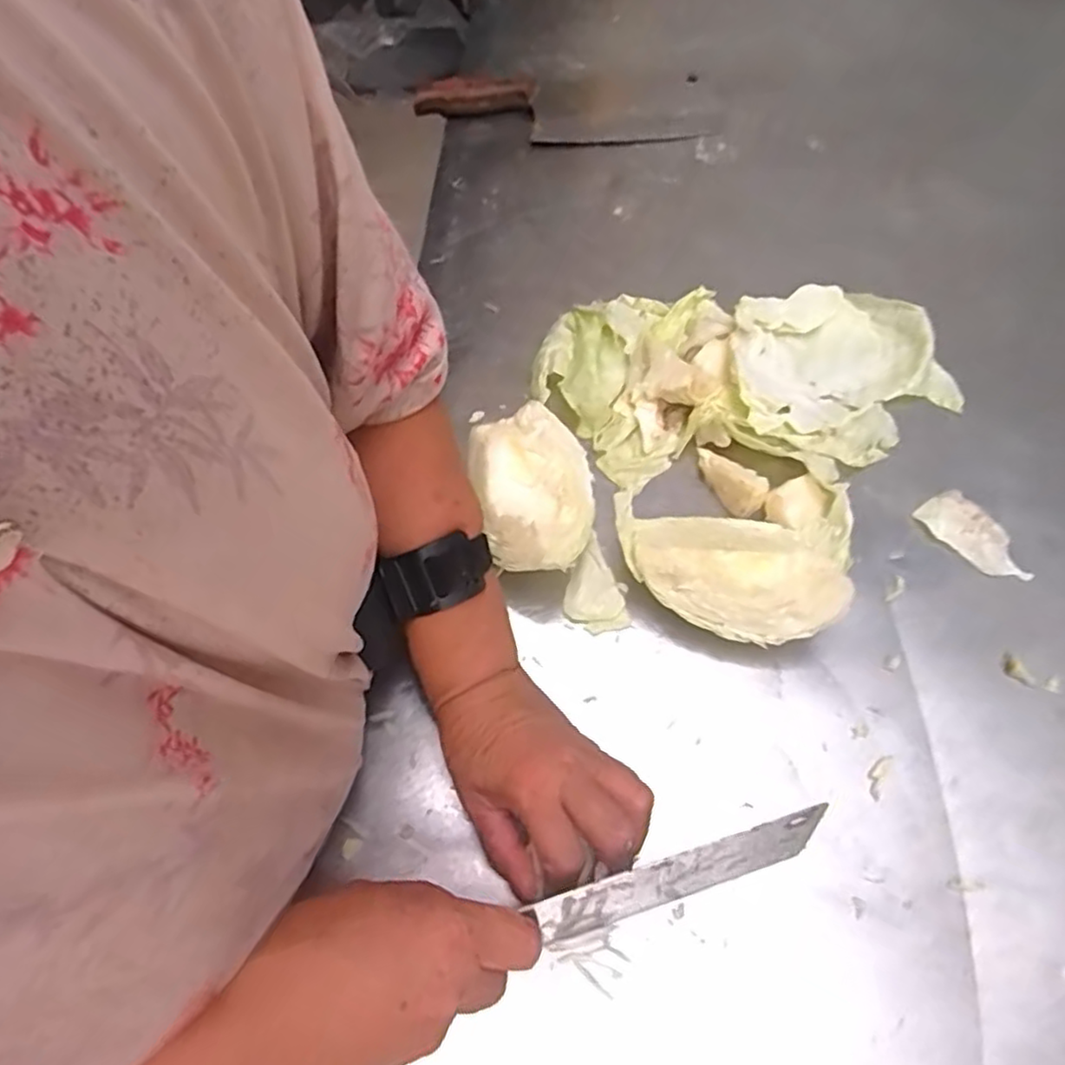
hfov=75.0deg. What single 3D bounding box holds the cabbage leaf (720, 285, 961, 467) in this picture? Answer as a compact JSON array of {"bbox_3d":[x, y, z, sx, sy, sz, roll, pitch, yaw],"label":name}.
[{"bbox_3d":[0.228,-0.121,0.512,0.168,0.044,0.156,8,63,6],"label":"cabbage leaf"}]

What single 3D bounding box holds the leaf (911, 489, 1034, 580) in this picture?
[{"bbox_3d":[0.298,0.004,0.467,0.038,0.006,0.074,-31,66,-14],"label":"leaf"}]

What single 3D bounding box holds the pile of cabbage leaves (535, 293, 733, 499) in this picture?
[{"bbox_3d":[0.080,-0.133,0.525,0.168,0.045,0.150,-41,69,-18],"label":"pile of cabbage leaves"}]

